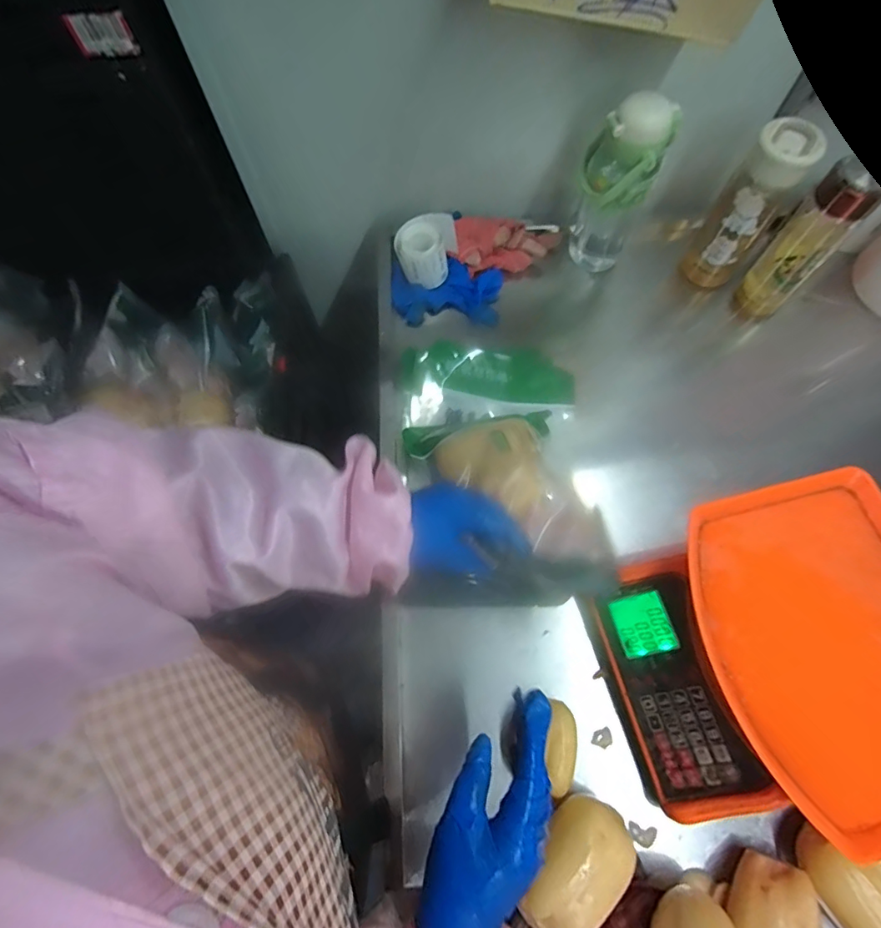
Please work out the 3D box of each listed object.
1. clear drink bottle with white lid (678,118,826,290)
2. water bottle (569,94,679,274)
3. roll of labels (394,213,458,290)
[{"bbox_3d":[0.396,-0.326,0.638,0.073,0.202,0.067,33,72,13],"label":"clear drink bottle with white lid"},{"bbox_3d":[0.230,-0.367,0.651,0.093,0.229,0.103,19,69,8],"label":"water bottle"},{"bbox_3d":[-0.020,-0.302,0.691,0.087,0.062,0.069,-5,68,-1],"label":"roll of labels"}]

